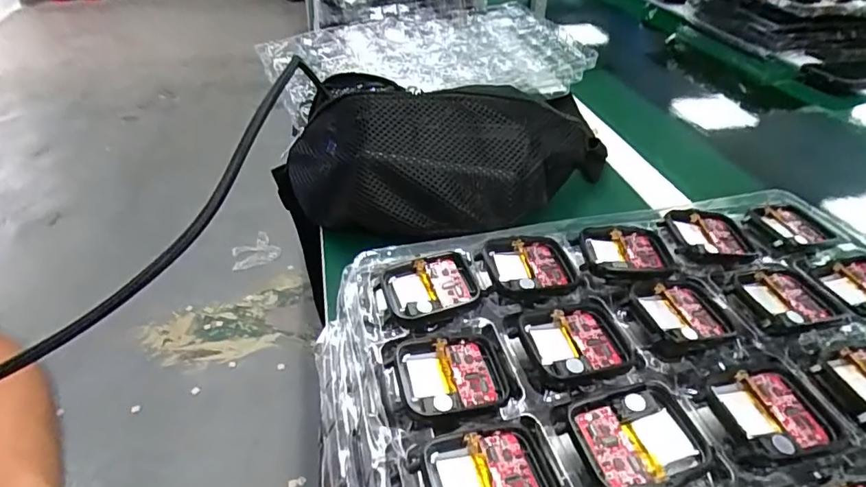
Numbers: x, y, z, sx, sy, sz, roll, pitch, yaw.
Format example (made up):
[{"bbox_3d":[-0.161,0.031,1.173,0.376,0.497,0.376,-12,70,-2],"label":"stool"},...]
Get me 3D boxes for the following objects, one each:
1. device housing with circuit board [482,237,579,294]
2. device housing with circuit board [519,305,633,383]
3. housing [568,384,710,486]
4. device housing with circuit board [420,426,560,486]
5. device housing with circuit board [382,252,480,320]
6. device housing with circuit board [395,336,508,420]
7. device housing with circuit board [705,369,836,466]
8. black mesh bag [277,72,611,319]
[{"bbox_3d":[0.051,0.011,0.257,0.044,0.008,0.039,-4,39,-6],"label":"device housing with circuit board"},{"bbox_3d":[0.063,0.044,0.220,0.044,0.007,0.038,-6,39,-8],"label":"device housing with circuit board"},{"bbox_3d":[0.076,0.070,0.183,0.043,0.005,0.038,-7,39,-10],"label":"housing"},{"bbox_3d":[0.021,0.083,0.176,0.046,0.008,0.037,-7,39,-10],"label":"device housing with circuit board"},{"bbox_3d":[-0.001,0.020,0.244,0.043,0.009,0.036,-13,40,-17],"label":"device housing with circuit board"},{"bbox_3d":[0.008,0.055,0.210,0.045,0.009,0.038,-5,39,-8],"label":"device housing with circuit board"},{"bbox_3d":[0.129,0.065,0.193,0.043,0.005,0.036,-5,39,-7],"label":"device housing with circuit board"},{"bbox_3d":[0.013,-0.084,0.442,0.306,0.093,0.146,-9,39,-10],"label":"black mesh bag"}]

